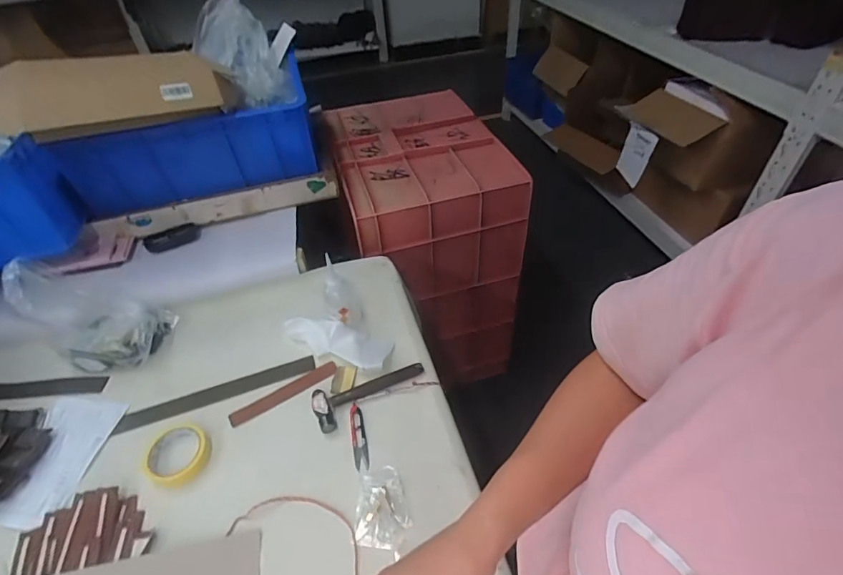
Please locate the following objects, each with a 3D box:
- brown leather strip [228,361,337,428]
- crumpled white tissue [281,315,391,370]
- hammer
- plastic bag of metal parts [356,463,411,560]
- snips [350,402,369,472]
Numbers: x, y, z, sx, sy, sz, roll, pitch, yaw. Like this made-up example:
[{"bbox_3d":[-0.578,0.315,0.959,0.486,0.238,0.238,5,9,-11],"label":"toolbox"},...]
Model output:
[{"bbox_3d":[-0.240,0.185,0.777,0.190,0.006,0.035,-28,44,-19],"label":"brown leather strip"},{"bbox_3d":[-0.159,0.094,0.818,0.209,0.030,0.075,14,50,20],"label":"crumpled white tissue"},{"bbox_3d":[-0.089,0.171,0.751,0.193,0.019,0.076,-23,48,-14],"label":"hammer"},{"bbox_3d":[-0.054,0.308,0.621,0.074,0.011,0.103,1,46,8],"label":"plastic bag of metal parts"},{"bbox_3d":[-0.101,0.236,0.704,0.023,0.004,0.111,-13,46,-5],"label":"snips"}]

